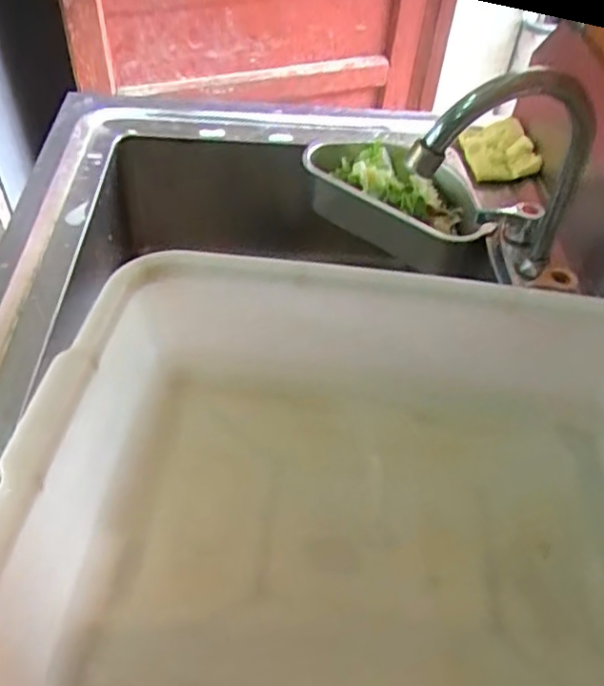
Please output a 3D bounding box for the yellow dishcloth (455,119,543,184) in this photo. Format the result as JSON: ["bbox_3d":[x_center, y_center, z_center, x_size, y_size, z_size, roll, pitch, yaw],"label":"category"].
[{"bbox_3d":[0.228,-0.231,0.725,0.080,0.032,0.093,-4,50,-7],"label":"yellow dishcloth"}]

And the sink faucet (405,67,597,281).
[{"bbox_3d":[0.164,-0.115,0.496,0.168,0.188,0.061,-28,56,-25],"label":"sink faucet"}]

